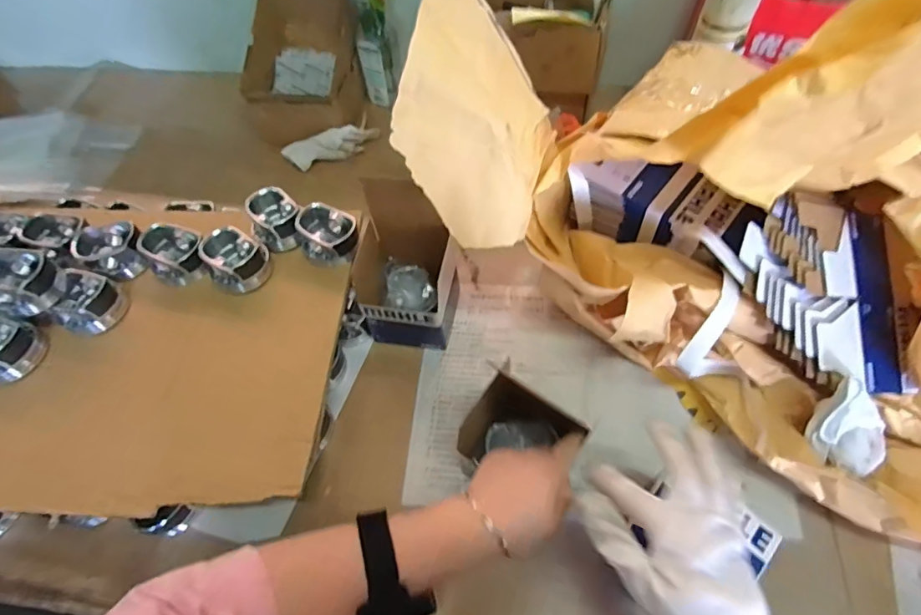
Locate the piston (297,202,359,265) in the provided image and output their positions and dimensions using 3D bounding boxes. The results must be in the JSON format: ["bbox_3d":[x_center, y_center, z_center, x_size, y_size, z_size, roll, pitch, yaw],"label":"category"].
[{"bbox_3d":[-0.170,-0.094,0.633,0.074,0.051,0.082,-19,59,-7],"label":"piston"}]

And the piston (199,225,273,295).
[{"bbox_3d":[-0.286,-0.060,0.622,0.069,0.052,0.075,-2,58,3],"label":"piston"}]

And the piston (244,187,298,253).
[{"bbox_3d":[-0.248,-0.118,0.654,0.062,0.053,0.072,-21,59,-8],"label":"piston"}]

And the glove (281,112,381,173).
[{"bbox_3d":[-0.223,-0.272,0.819,0.154,0.049,0.044,-19,59,-7],"label":"glove"}]

